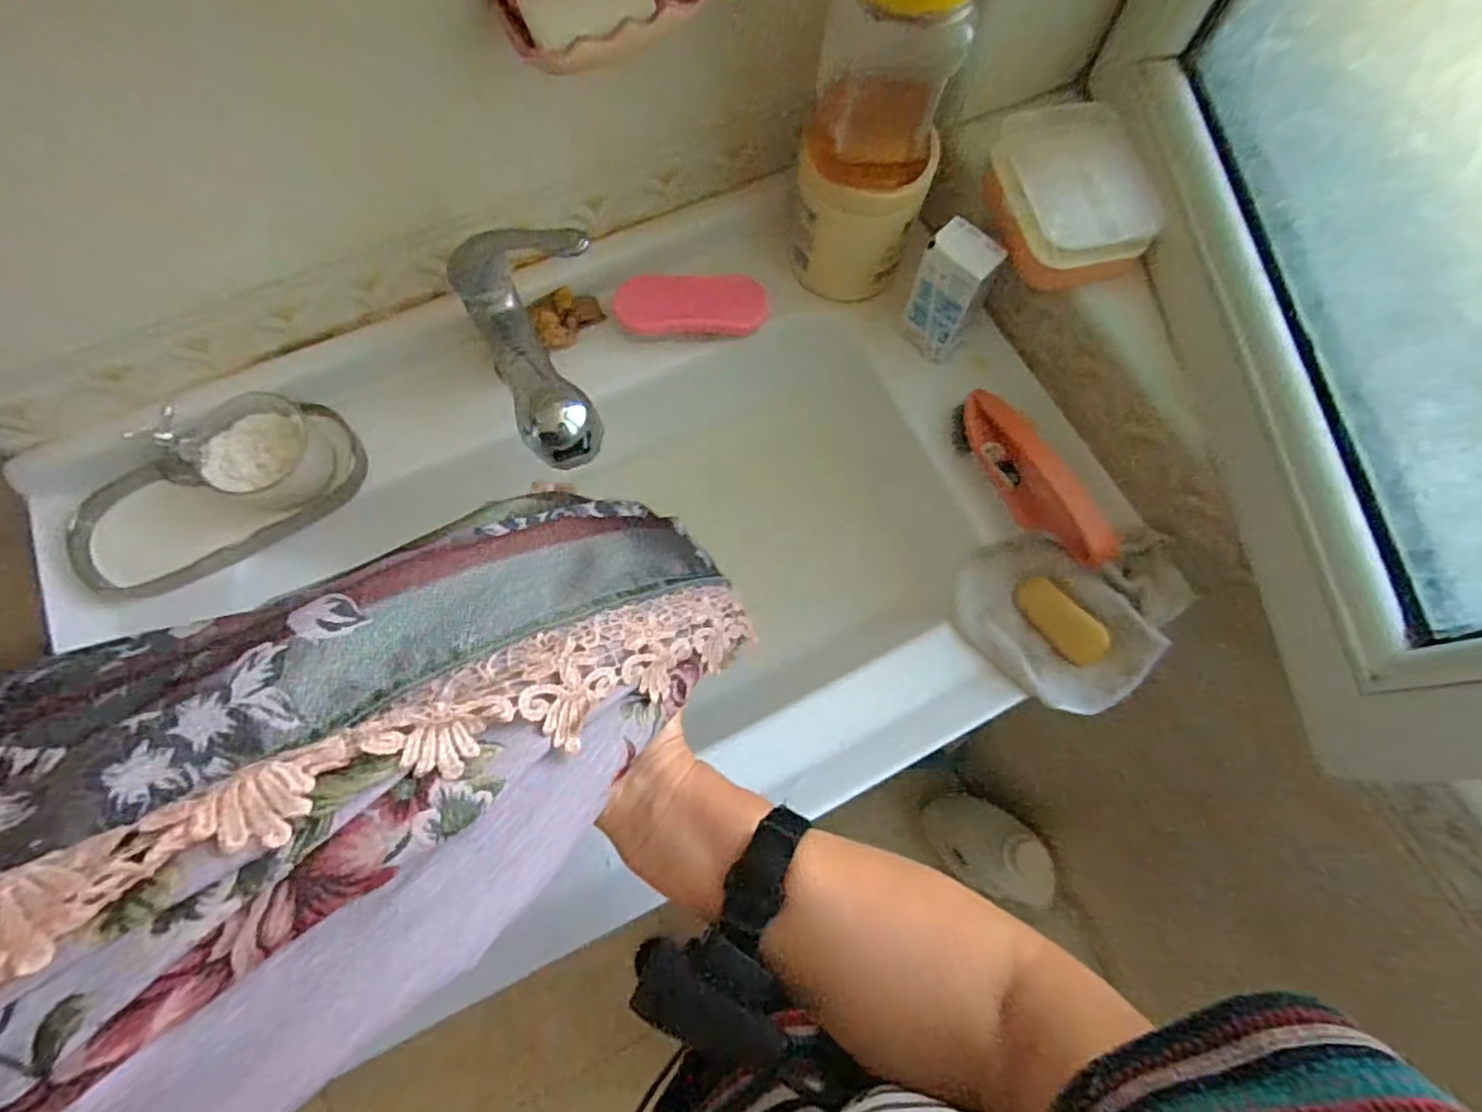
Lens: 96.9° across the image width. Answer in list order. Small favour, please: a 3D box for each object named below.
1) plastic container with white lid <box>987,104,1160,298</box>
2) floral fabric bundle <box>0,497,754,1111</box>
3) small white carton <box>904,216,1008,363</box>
[{"bbox_3d":[0.253,-0.273,0.505,0.099,0.056,0.133,-11,72,-4],"label":"plastic container with white lid"},{"bbox_3d":[-0.131,0.063,0.286,0.167,0.065,0.374,43,43,13],"label":"floral fabric bundle"},{"bbox_3d":[0.172,-0.218,0.549,0.052,0.104,0.039,33,75,10],"label":"small white carton"}]

